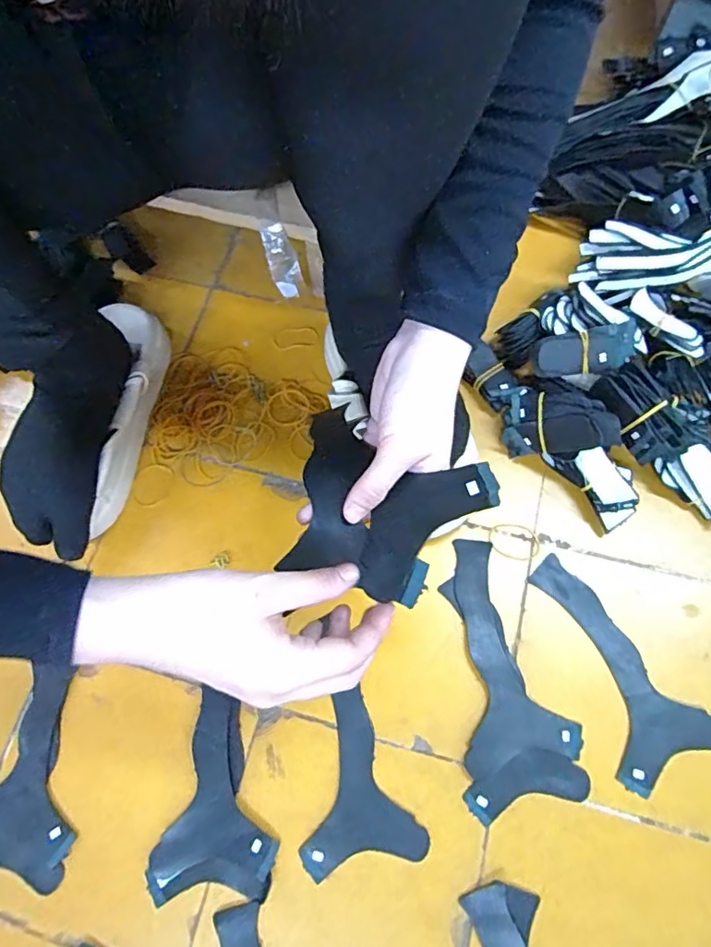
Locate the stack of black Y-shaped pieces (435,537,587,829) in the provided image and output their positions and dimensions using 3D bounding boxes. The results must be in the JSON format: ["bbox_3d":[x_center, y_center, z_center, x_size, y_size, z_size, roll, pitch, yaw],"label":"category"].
[{"bbox_3d":[0.131,0.165,0.469,0.094,0.005,0.218,-5,69,0],"label":"stack of black Y-shaped pieces"}]

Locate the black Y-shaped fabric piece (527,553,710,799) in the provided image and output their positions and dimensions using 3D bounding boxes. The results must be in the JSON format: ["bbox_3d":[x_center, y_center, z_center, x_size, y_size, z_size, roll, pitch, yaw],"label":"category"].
[{"bbox_3d":[0.221,0.160,0.469,0.093,0.004,0.189,-27,71,-8],"label":"black Y-shaped fabric piece"}]

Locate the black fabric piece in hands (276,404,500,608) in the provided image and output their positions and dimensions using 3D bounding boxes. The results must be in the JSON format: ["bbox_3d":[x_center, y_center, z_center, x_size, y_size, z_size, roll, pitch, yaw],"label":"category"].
[{"bbox_3d":[-0.005,0.016,0.349,0.143,0.079,0.120,39,76,15],"label":"black fabric piece in hands"}]

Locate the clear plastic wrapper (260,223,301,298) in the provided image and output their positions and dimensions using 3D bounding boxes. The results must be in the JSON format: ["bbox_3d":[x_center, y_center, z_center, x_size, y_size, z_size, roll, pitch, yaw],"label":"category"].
[{"bbox_3d":[-0.072,-0.208,0.536,0.028,0.007,0.067,-19,112,-5],"label":"clear plastic wrapper"}]

